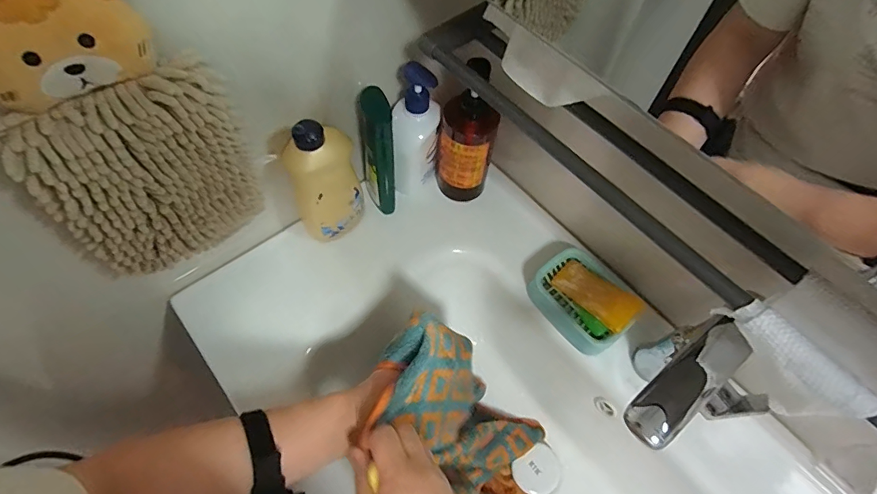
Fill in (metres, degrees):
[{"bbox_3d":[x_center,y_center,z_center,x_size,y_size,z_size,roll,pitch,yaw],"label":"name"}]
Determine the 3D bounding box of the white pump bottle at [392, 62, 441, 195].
[{"bbox_3d":[-0.028,-0.144,0.580,0.058,0.175,0.067,-1,61,-4],"label":"white pump bottle"}]

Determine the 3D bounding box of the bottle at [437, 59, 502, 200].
[{"bbox_3d":[0.036,-0.138,0.587,0.073,0.202,0.057,9,61,2],"label":"bottle"}]

